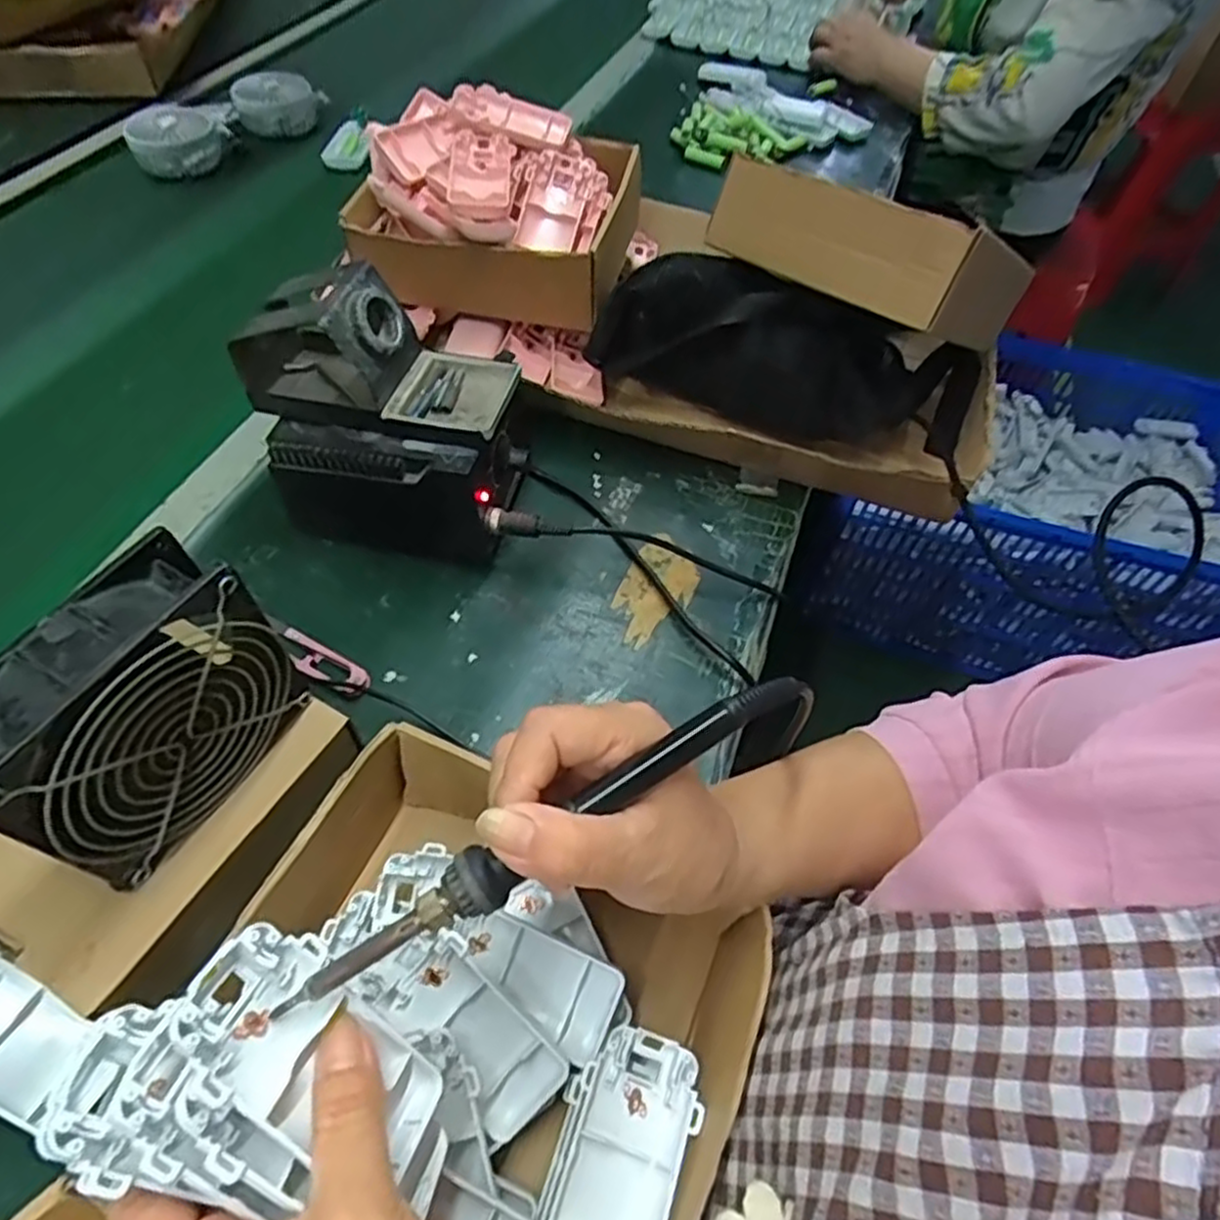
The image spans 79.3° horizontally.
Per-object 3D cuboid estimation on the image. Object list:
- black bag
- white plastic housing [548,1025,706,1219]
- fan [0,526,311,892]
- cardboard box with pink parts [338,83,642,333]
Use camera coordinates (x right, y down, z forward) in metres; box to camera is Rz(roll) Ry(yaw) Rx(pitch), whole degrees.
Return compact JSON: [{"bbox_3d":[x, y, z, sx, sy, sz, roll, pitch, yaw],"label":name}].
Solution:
[{"bbox_3d":[0.148,-0.210,0.604,0.309,0.110,0.082,19,56,8],"label":"black bag"},{"bbox_3d":[0.005,0.227,0.300,0.048,0.018,0.095,21,56,9],"label":"white plastic housing"},{"bbox_3d":[-0.202,0.046,0.320,0.045,0.116,0.118,27,57,13],"label":"fan"},{"bbox_3d":[-0.096,-0.346,0.633,0.213,0.107,0.189,11,55,3],"label":"cardboard box with pink parts"}]

